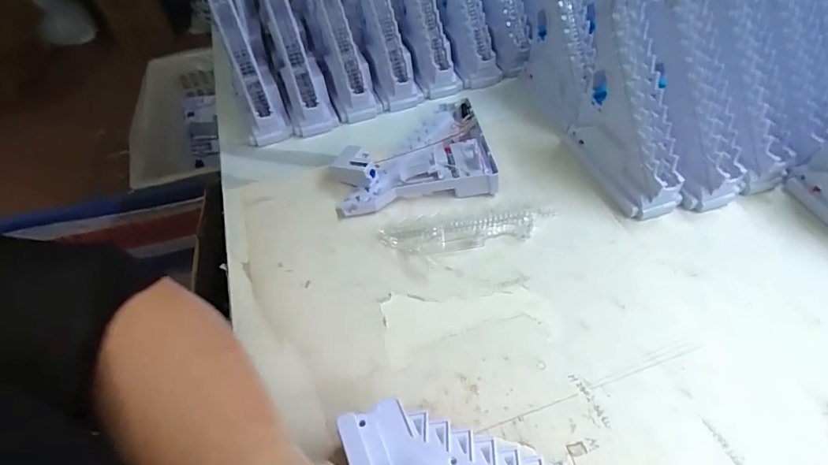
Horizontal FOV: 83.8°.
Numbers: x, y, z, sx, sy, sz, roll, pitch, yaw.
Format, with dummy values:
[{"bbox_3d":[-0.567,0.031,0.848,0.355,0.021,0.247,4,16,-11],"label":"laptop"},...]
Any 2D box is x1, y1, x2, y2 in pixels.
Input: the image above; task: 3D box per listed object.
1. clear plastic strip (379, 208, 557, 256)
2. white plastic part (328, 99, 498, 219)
[{"bbox_3d":[0.053,0.000,0.434,0.165,0.011,0.034,-10,49,-3],"label":"clear plastic strip"},{"bbox_3d":[-0.005,-0.081,0.486,0.157,0.031,0.123,-8,49,-2],"label":"white plastic part"}]

